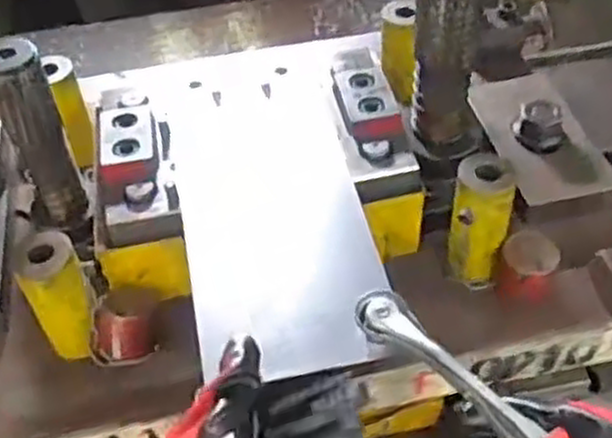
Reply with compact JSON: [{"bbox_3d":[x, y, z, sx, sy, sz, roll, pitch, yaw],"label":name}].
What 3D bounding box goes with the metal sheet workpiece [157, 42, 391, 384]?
[{"bbox_3d":[-0.029,-0.024,0.546,0.120,0.007,0.299,-10,49,-5],"label":"metal sheet workpiece"}]

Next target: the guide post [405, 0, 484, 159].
[{"bbox_3d":[0.104,-0.114,0.570,0.056,0.163,0.044,8,48,12],"label":"guide post"}]

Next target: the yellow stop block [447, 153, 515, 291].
[{"bbox_3d":[0.124,0.004,0.555,0.040,0.100,0.042,8,48,12],"label":"yellow stop block"}]

